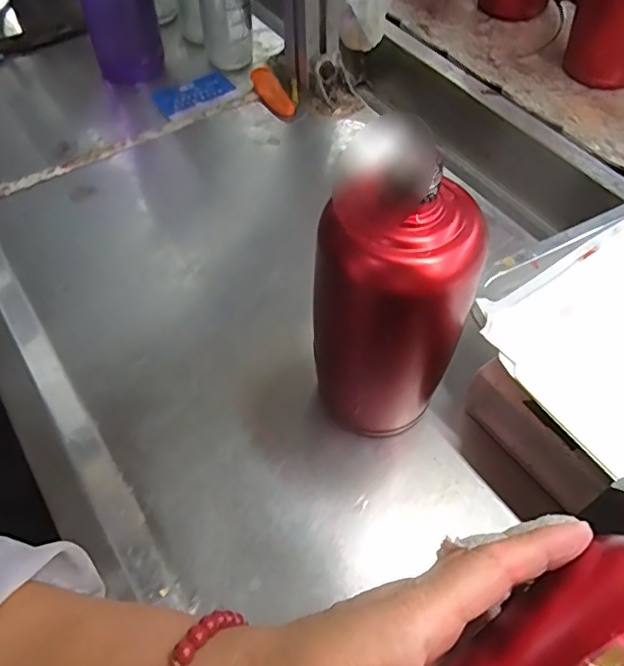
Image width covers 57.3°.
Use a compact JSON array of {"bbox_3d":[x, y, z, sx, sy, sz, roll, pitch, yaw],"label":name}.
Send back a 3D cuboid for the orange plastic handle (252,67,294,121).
[{"bbox_3d":[-0.045,-0.256,0.601,0.023,0.017,0.076,-25,60,-14],"label":"orange plastic handle"}]

